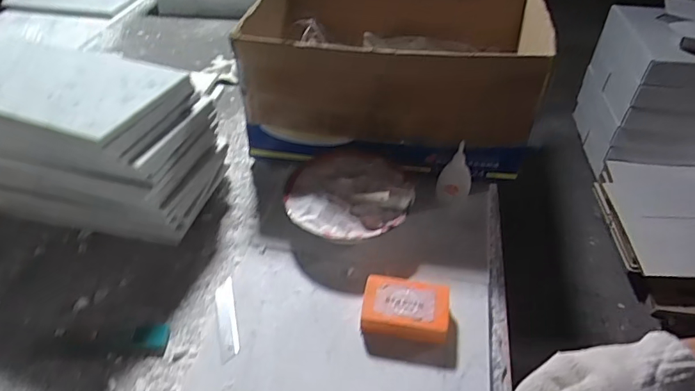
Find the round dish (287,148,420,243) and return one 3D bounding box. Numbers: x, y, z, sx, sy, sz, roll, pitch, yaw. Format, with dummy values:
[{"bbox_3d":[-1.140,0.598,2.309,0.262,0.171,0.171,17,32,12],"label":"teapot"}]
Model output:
[{"bbox_3d":[0.003,0.002,0.630,0.165,0.056,0.159,-1,45,1],"label":"round dish"}]

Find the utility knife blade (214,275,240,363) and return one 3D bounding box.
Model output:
[{"bbox_3d":[-0.137,0.138,0.532,0.023,0.004,0.099,-12,47,-9],"label":"utility knife blade"}]

